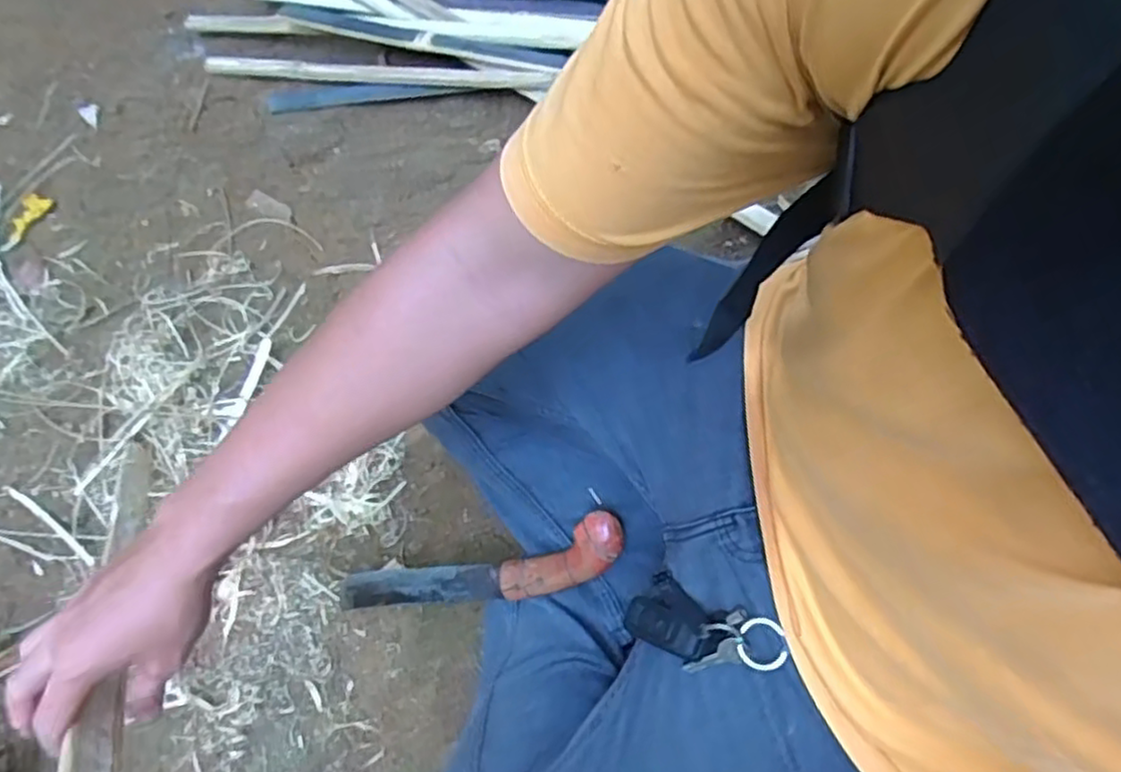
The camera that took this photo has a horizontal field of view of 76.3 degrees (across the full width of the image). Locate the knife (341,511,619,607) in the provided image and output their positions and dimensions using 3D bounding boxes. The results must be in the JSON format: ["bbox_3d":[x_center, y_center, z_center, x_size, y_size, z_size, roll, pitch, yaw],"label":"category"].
[{"bbox_3d":[-0.089,0.179,0.679,0.342,0.025,0.054,-19,64,32],"label":"knife"}]

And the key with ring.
[{"bbox_3d":[0.096,0.167,0.493,0.114,0.022,0.051,7,64,40],"label":"key with ring"}]

